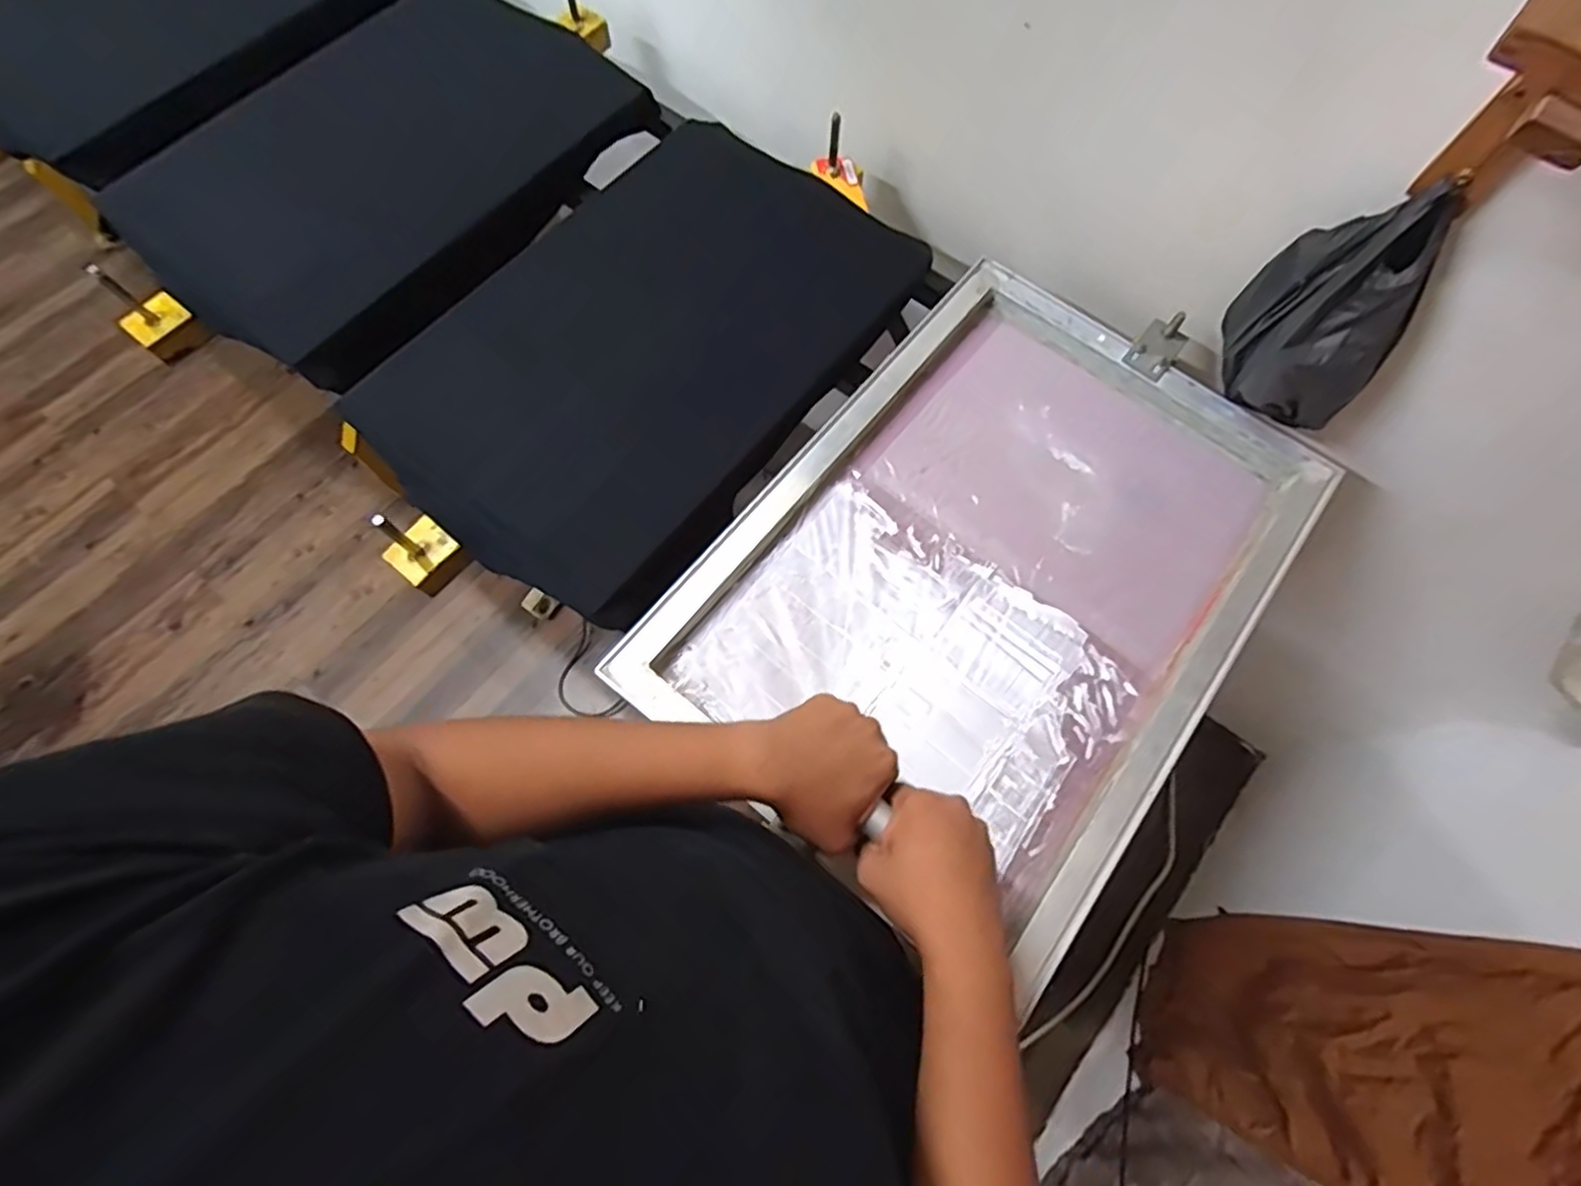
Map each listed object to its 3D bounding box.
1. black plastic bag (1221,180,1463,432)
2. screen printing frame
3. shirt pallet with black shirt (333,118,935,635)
[{"bbox_3d":[0.530,-0.276,0.674,0.111,0.204,0.136,3,72,0],"label":"black plastic bag"},{"bbox_3d":[0.213,-0.031,0.695,0.460,0.030,0.629,36,73,11],"label":"screen printing frame"},{"bbox_3d":[-0.165,-0.289,0.810,0.426,0.062,0.616,36,74,10],"label":"shirt pallet with black shirt"}]

